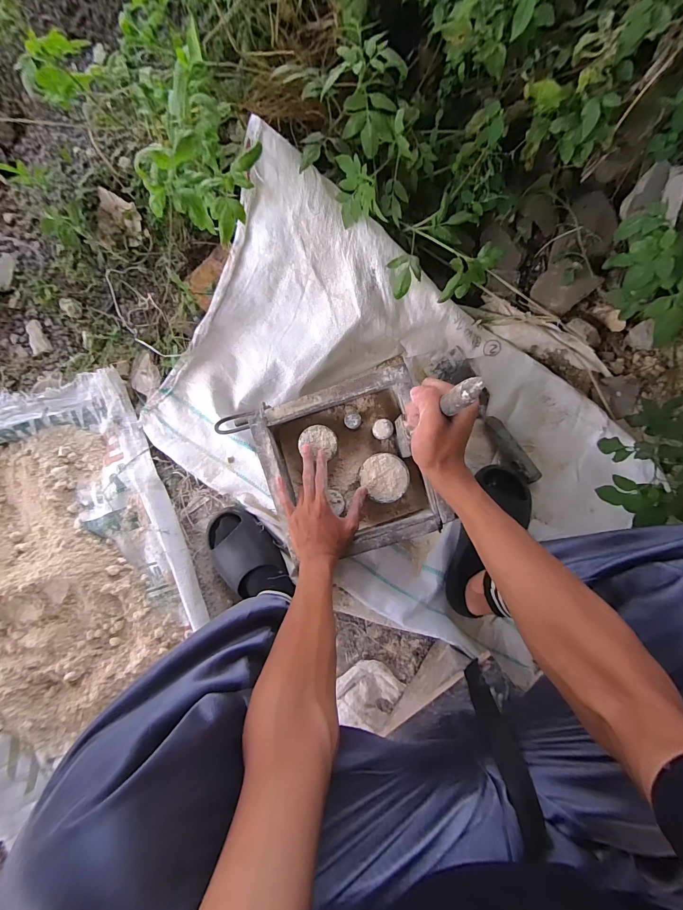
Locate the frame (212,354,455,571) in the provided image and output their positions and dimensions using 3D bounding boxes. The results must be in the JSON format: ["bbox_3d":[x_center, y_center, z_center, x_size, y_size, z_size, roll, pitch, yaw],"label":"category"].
[{"bbox_3d":[-0.012,0.024,0.567,0.290,0.077,0.255,-18,88,3],"label":"frame"}]

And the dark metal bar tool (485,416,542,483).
[{"bbox_3d":[0.297,-0.010,0.643,0.032,0.025,0.132,-36,87,2],"label":"dark metal bar tool"}]

